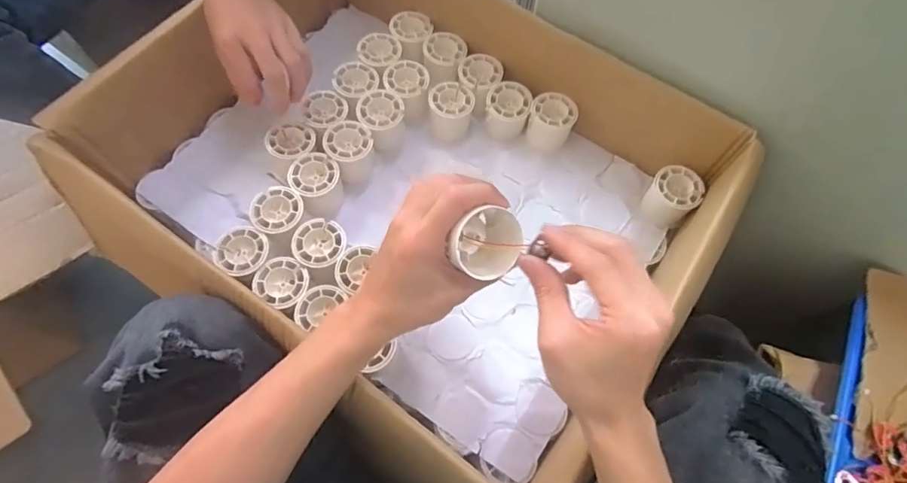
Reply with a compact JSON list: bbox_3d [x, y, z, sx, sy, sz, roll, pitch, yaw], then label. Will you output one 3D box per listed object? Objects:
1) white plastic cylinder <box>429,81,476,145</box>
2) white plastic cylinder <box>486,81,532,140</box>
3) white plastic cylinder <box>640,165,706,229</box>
[{"bbox_3d":[-0.003,-0.162,0.618,0.054,0.050,0.058,8,67,2],"label":"white plastic cylinder"},{"bbox_3d":[0.068,-0.162,0.618,0.052,0.052,0.050,10,67,4],"label":"white plastic cylinder"},{"bbox_3d":[0.250,-0.051,0.569,0.052,0.049,0.059,37,71,14],"label":"white plastic cylinder"}]

